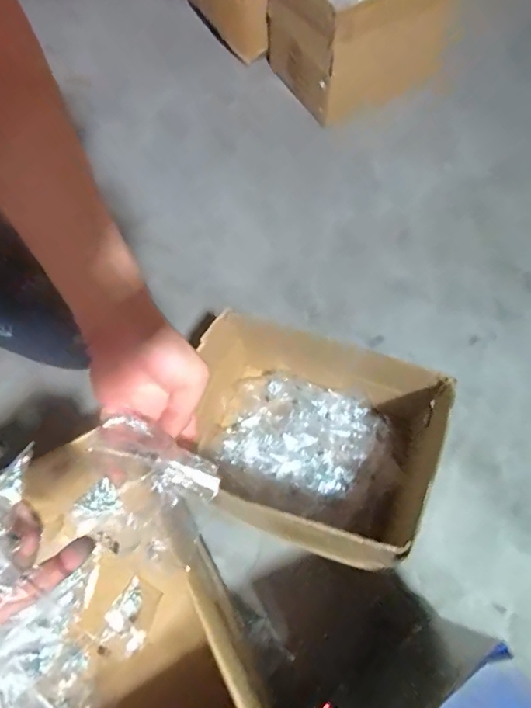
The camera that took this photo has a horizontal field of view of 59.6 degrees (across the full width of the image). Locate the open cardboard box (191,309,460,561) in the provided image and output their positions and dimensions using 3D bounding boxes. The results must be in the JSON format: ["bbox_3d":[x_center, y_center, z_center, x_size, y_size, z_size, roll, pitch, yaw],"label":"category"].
[{"bbox_3d":[0.069,0.131,0.663,0.339,0.241,0.248,21,69,10],"label":"open cardboard box"}]

